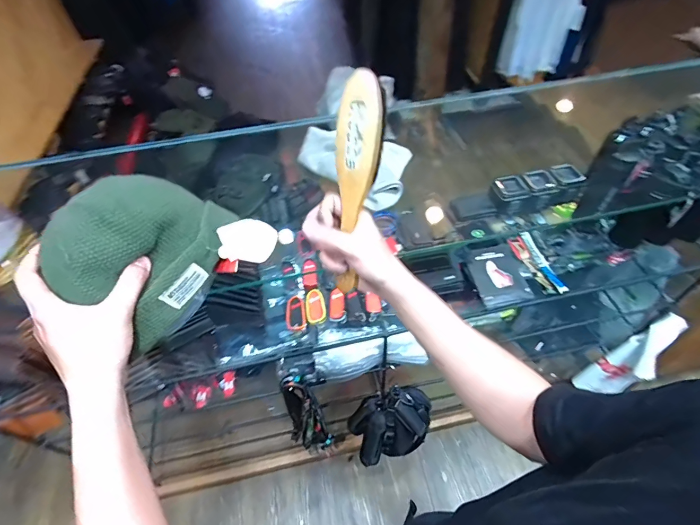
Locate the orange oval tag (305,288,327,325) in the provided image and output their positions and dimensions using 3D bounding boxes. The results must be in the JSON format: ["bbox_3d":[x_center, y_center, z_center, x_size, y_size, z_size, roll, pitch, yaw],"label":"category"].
[{"bbox_3d":[-0.077,0.098,0.824,0.047,0.009,0.074,-11,78,18],"label":"orange oval tag"}]

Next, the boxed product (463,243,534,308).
[{"bbox_3d":[0.344,0.027,0.858,0.127,0.029,0.140,-13,52,-8],"label":"boxed product"}]

